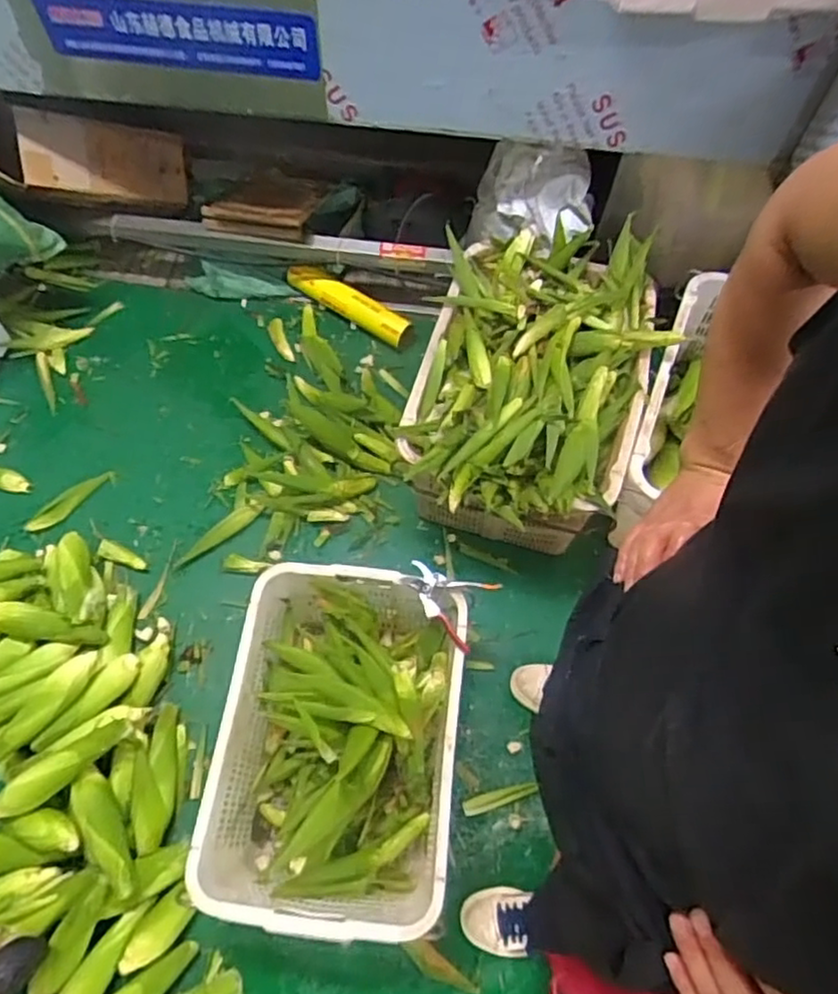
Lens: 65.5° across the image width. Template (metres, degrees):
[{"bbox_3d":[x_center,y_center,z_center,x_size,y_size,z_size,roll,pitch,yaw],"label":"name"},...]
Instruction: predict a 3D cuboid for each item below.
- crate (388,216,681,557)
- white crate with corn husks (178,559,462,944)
[{"bbox_3d":[0.259,-0.238,1.593,0.501,0.427,0.762,14,63,7],"label":"crate"},{"bbox_3d":[-0.155,0.483,1.299,0.425,0.299,0.612,6,62,3],"label":"white crate with corn husks"}]

